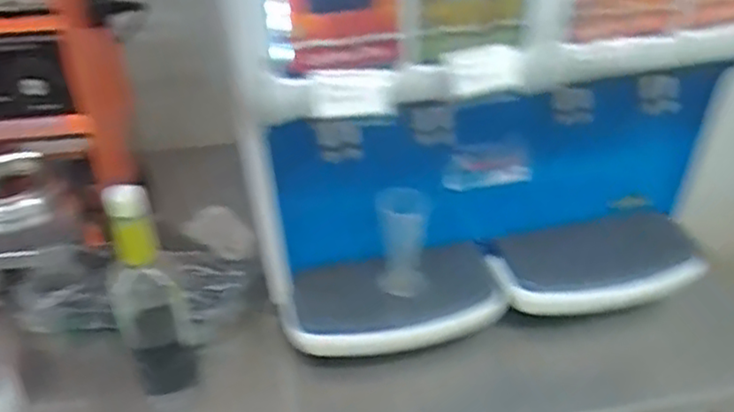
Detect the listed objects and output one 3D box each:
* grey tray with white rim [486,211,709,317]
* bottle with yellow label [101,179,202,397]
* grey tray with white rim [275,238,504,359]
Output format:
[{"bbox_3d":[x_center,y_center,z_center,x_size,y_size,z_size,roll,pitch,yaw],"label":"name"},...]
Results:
[{"bbox_3d":[0.293,0.072,0.903,0.263,0.031,0.126,-7,50,-6],"label":"grey tray with white rim"},{"bbox_3d":[-0.252,0.089,0.801,0.072,0.264,0.086,-16,39,-18],"label":"bottle with yellow label"},{"bbox_3d":[0.032,0.121,0.871,0.262,0.078,0.097,-9,37,-11],"label":"grey tray with white rim"}]

